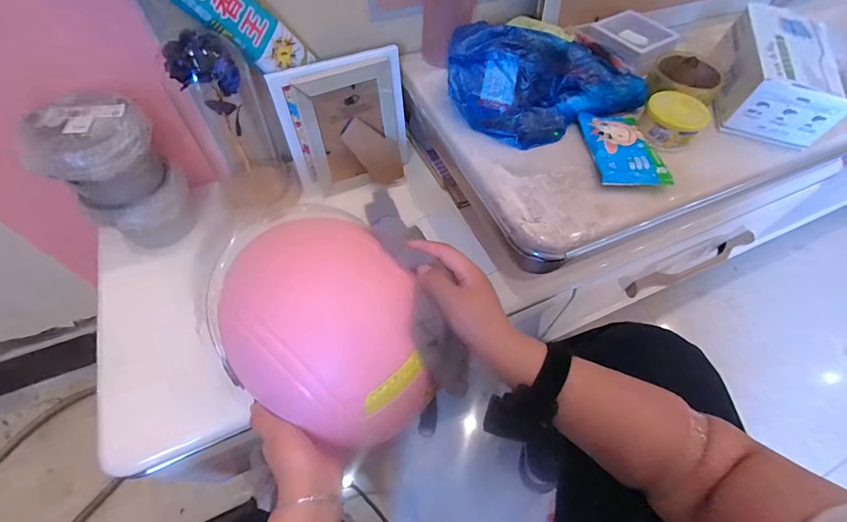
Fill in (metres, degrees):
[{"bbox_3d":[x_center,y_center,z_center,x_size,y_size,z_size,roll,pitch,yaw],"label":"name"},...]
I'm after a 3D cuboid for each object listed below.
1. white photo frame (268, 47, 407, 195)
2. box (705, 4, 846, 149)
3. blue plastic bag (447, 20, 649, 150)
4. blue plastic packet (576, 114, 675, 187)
[{"bbox_3d":[-0.099,-0.179,0.508,0.167,0.172,0.035,-19,44,-12],"label":"white photo frame"},{"bbox_3d":[0.430,-0.230,0.458,0.095,0.075,0.170,14,58,6],"label":"box"},{"bbox_3d":[0.149,-0.199,0.421,0.239,0.073,0.105,4,57,0],"label":"blue plastic bag"},{"bbox_3d":[0.226,-0.132,0.425,0.071,0.015,0.125,0,57,-3],"label":"blue plastic packet"}]

